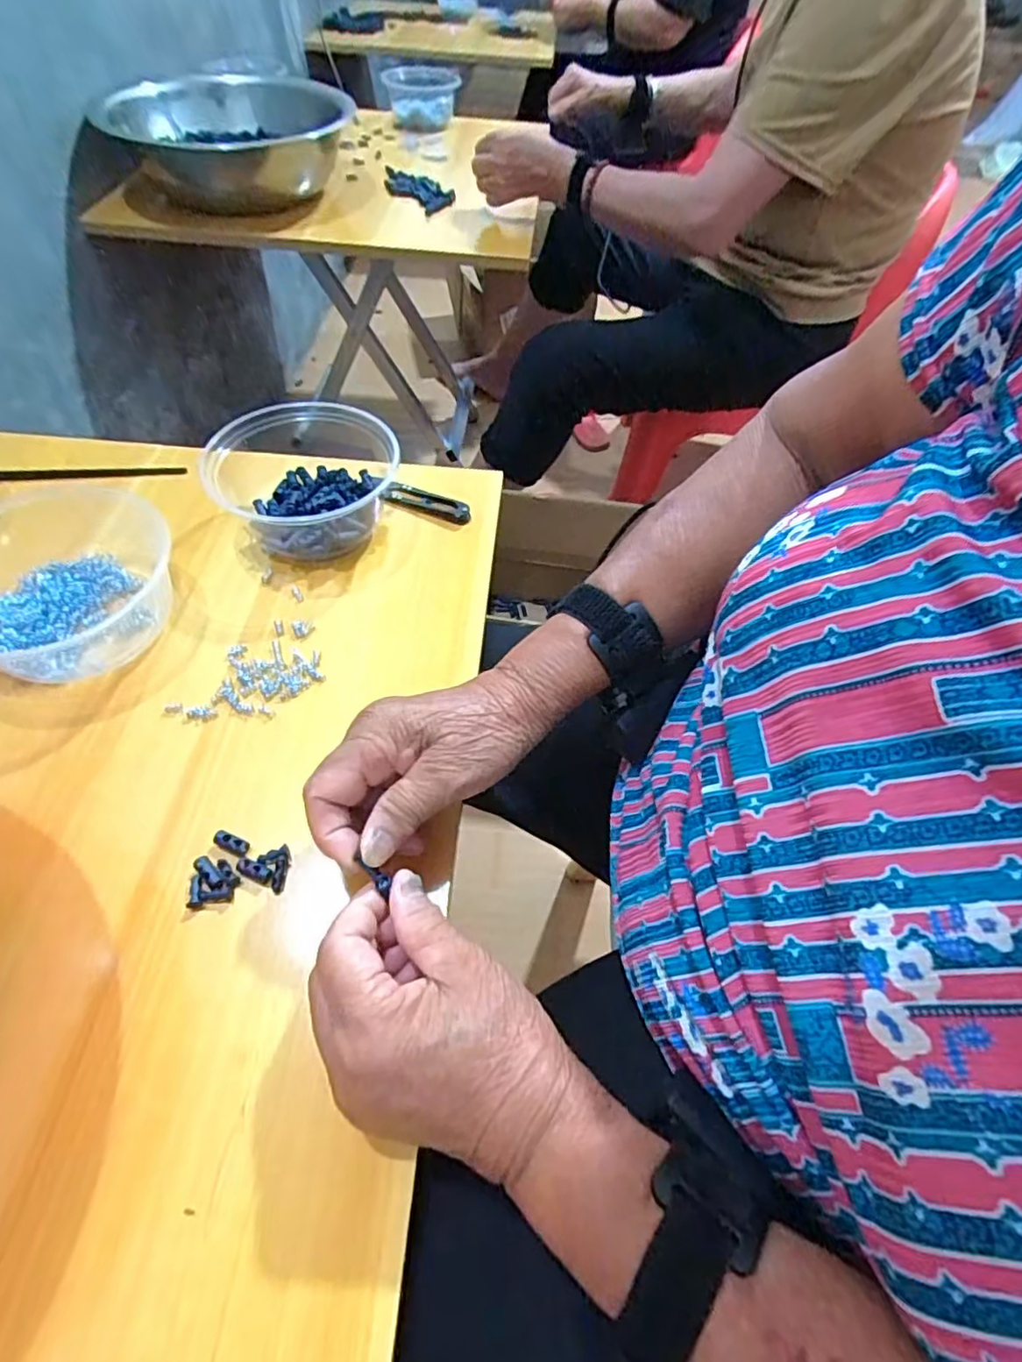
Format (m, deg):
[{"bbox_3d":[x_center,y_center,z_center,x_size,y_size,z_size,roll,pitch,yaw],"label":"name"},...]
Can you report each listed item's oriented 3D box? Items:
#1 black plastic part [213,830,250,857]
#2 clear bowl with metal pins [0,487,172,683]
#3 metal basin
[{"bbox_3d":[-0.152,0.088,0.335,0.020,0.004,0.010,17,51,13],"label":"black plastic part"},{"bbox_3d":[-0.312,-0.071,0.424,0.134,0.043,0.156,-13,51,-12],"label":"clear bowl with metal pins"},{"bbox_3d":[-0.359,-0.696,0.816,0.293,0.128,0.286,-10,50,-9],"label":"metal basin"}]

